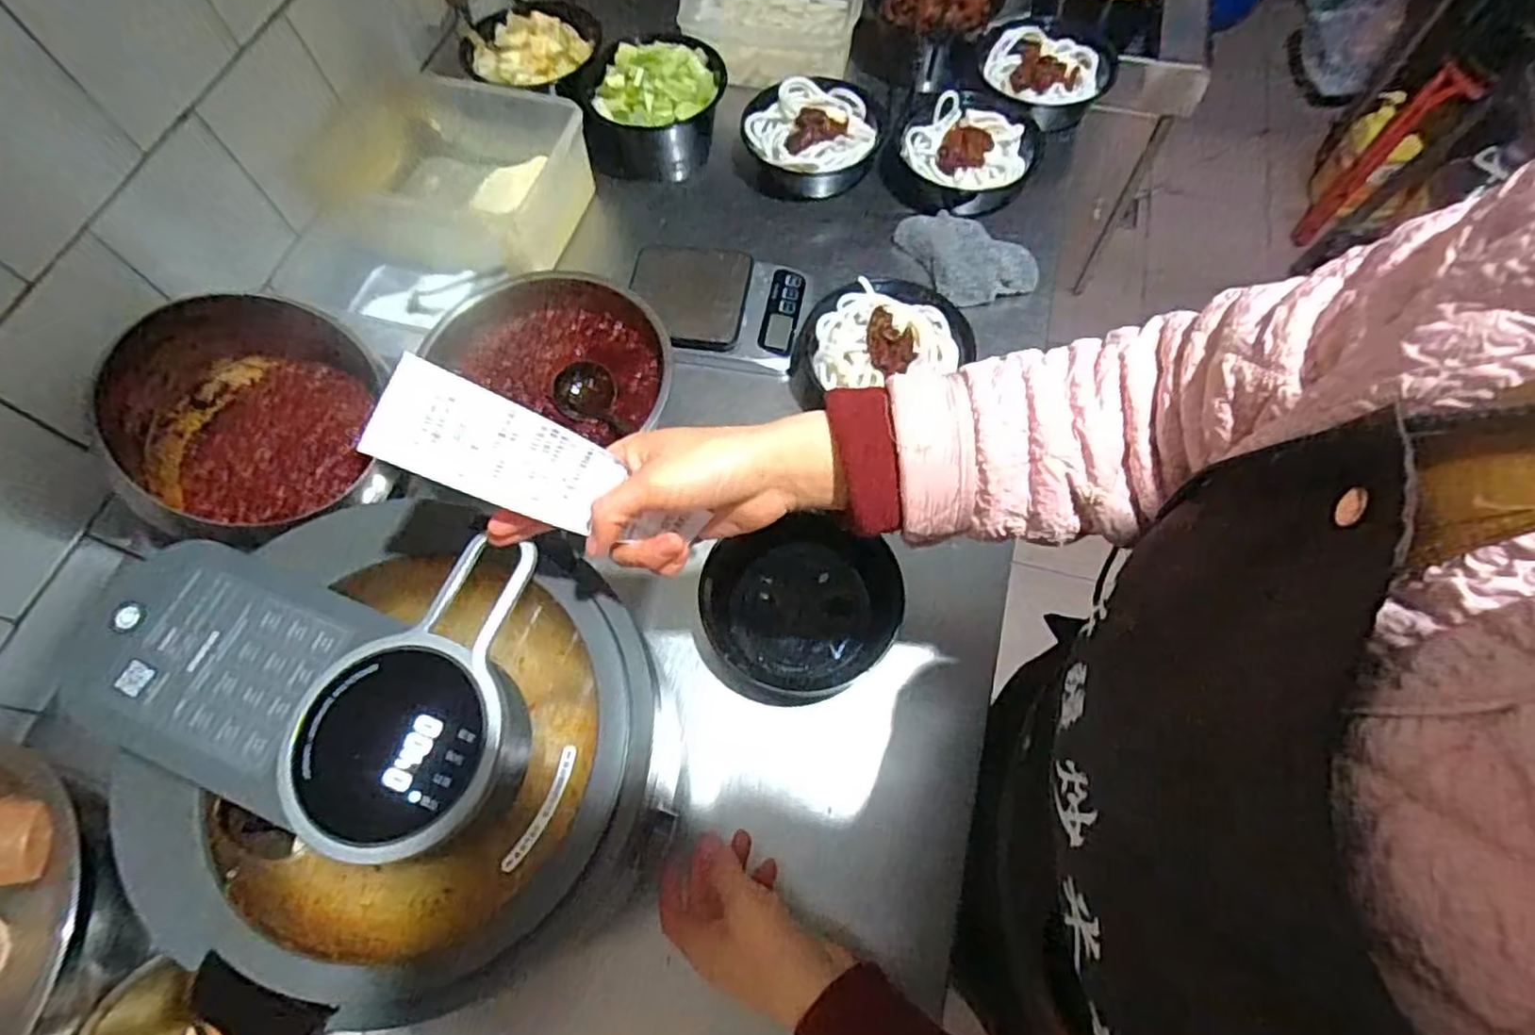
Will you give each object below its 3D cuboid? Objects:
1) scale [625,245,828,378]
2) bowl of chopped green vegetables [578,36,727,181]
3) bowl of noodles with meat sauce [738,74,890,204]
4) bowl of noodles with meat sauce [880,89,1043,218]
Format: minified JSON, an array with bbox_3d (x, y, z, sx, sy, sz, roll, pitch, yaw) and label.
[{"bbox_3d":[-0.057,-0.235,0.778,0.200,0.031,0.148,12,66,9],"label":"scale"},{"bbox_3d":[-0.135,-0.500,0.868,0.172,0.098,0.154,-9,64,-1],"label":"bowl of chopped green vegetables"},{"bbox_3d":[0.055,-0.465,0.868,0.163,0.061,0.152,-1,64,3],"label":"bowl of noodles with meat sauce"},{"bbox_3d":[0.239,-0.443,0.851,0.156,0.053,0.186,27,69,15],"label":"bowl of noodles with meat sauce"}]

